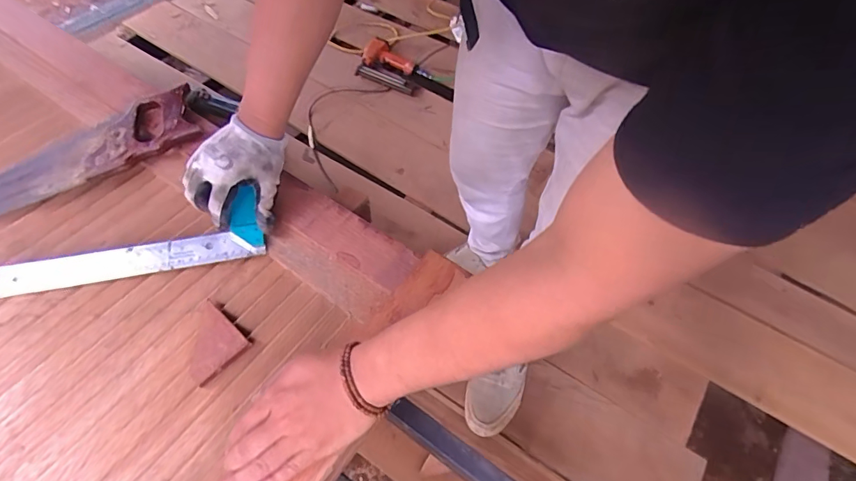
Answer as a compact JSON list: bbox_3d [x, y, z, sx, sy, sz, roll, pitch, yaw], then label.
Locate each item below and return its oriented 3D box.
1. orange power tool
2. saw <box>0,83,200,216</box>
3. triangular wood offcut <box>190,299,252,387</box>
[{"bbox_3d":[-0.115,-0.600,1.559,0.243,0.063,0.165,20,58,10],"label":"orange power tool"},{"bbox_3d":[-0.547,-0.094,0.615,0.461,0.029,0.109,-30,62,-20],"label":"saw"},{"bbox_3d":[-0.248,0.112,0.506,0.082,0.011,0.063,37,62,20],"label":"triangular wood offcut"}]

